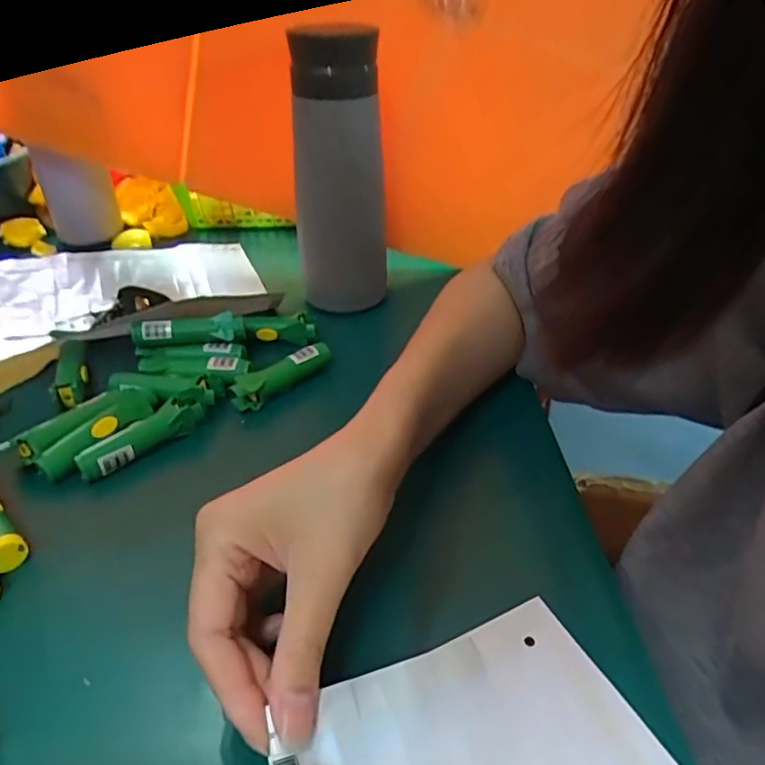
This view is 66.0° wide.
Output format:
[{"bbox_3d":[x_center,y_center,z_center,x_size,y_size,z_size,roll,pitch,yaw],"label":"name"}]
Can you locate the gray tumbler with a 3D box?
[{"bbox_3d":[-0.032,-0.154,0.450,0.067,0.203,0.084,-1,37,-1],"label":"gray tumbler"}]

